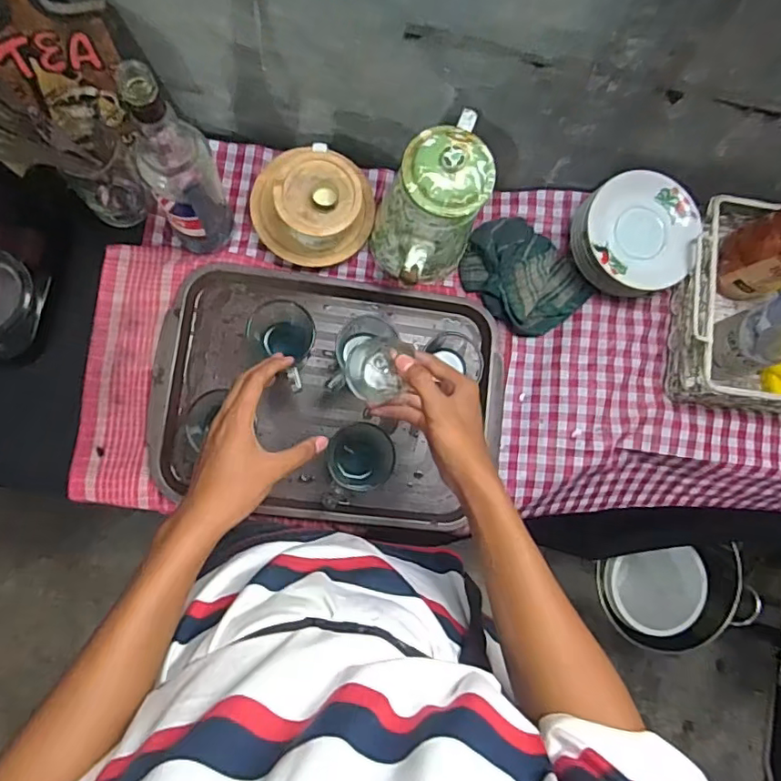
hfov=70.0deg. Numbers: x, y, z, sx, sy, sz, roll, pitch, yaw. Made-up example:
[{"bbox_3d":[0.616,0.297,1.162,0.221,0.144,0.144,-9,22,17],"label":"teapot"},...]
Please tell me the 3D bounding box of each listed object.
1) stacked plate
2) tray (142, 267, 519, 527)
[{"bbox_3d":[0.305,-0.192,0.720,0.144,0.077,0.147,1,83,-7],"label":"stacked plate"},{"bbox_3d":[-0.073,0.008,0.721,0.431,0.036,0.307,9,83,-6],"label":"tray"}]

